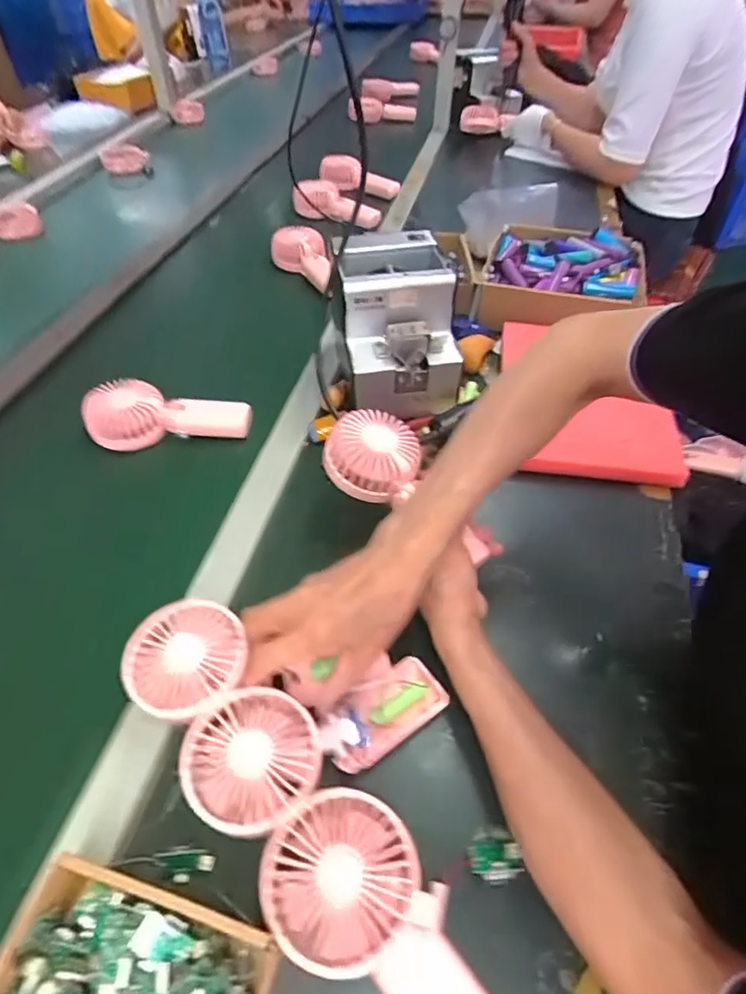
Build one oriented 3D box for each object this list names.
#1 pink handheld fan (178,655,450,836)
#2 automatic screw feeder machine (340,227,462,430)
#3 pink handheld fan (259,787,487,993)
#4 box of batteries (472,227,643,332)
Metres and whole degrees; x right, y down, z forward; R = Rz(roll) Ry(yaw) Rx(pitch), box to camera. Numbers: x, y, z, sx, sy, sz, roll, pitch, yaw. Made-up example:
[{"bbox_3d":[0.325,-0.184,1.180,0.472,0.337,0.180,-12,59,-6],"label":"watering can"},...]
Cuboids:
[{"bbox_3d":[-0.037,0.169,0.381,0.186,0.027,0.085,-9,49,-24],"label":"pink handheld fan"},{"bbox_3d":[0.026,-0.202,0.642,0.123,0.152,0.162,-8,49,-5],"label":"automatic screw feeder machine"},{"bbox_3d":[0.010,0.258,0.303,0.091,0.039,0.184,-32,57,-25],"label":"pink handheld fan"},{"bbox_3d":[0.278,-0.319,0.797,0.219,0.073,0.214,11,50,12],"label":"box of batteries"}]

